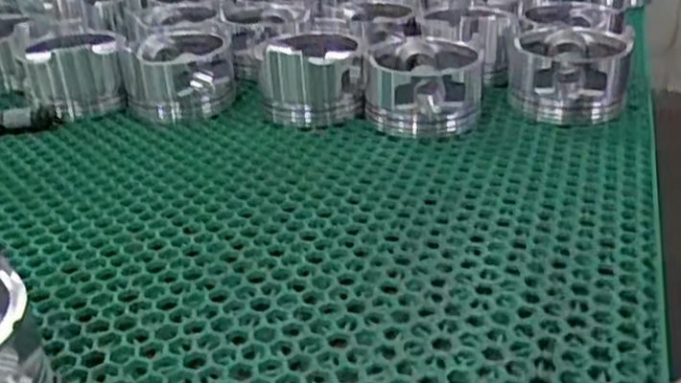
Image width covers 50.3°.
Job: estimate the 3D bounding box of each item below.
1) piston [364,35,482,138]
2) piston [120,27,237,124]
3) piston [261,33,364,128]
[{"bbox_3d":[0.056,-0.071,0.493,0.075,0.049,0.074,2,30,6],"label":"piston"},{"bbox_3d":[-0.119,-0.090,0.541,0.078,0.049,0.079,-6,30,-7],"label":"piston"},{"bbox_3d":[-0.019,-0.082,0.519,0.072,0.049,0.068,0,30,4],"label":"piston"}]

